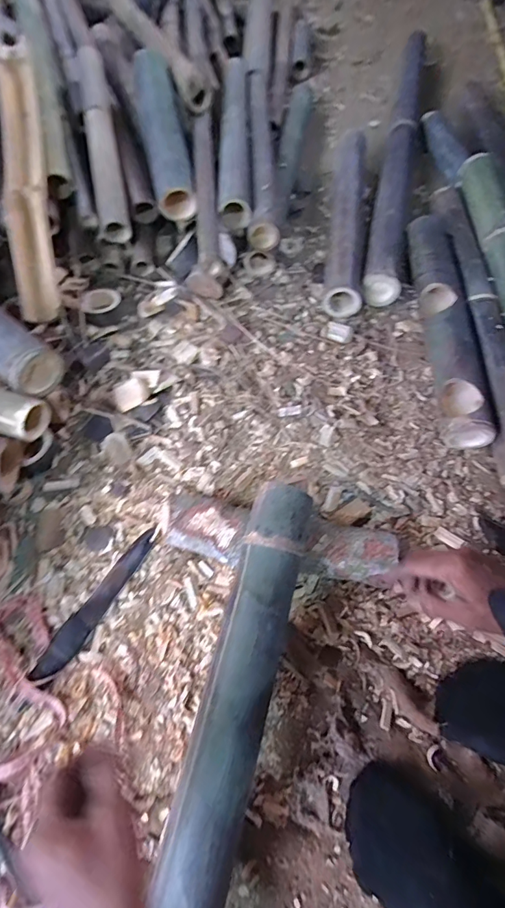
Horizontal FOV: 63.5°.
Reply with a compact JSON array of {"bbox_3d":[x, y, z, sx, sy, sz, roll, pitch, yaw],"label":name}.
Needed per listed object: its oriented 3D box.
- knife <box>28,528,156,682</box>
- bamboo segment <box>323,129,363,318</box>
[{"bbox_3d":[-0.216,0.201,0.571,0.038,0.029,0.228,27,66,11],"label":"knife"},{"bbox_3d":[0.199,-0.499,0.866,0.075,0.082,0.463,6,64,1],"label":"bamboo segment"}]

